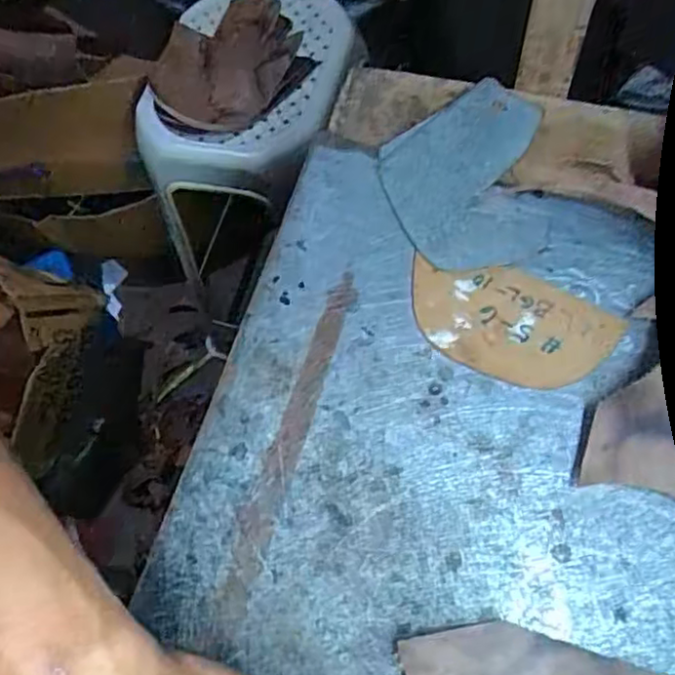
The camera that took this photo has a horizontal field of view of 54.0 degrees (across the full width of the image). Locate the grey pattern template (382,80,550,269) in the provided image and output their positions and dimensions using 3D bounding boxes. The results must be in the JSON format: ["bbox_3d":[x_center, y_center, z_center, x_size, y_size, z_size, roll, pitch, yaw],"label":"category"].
[{"bbox_3d":[0.084,-0.110,0.443,0.106,0.017,0.137,0,66,2],"label":"grey pattern template"}]

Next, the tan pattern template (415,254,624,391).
[{"bbox_3d":[0.102,-0.010,0.407,0.124,0.004,0.071,27,70,13],"label":"tan pattern template"}]

